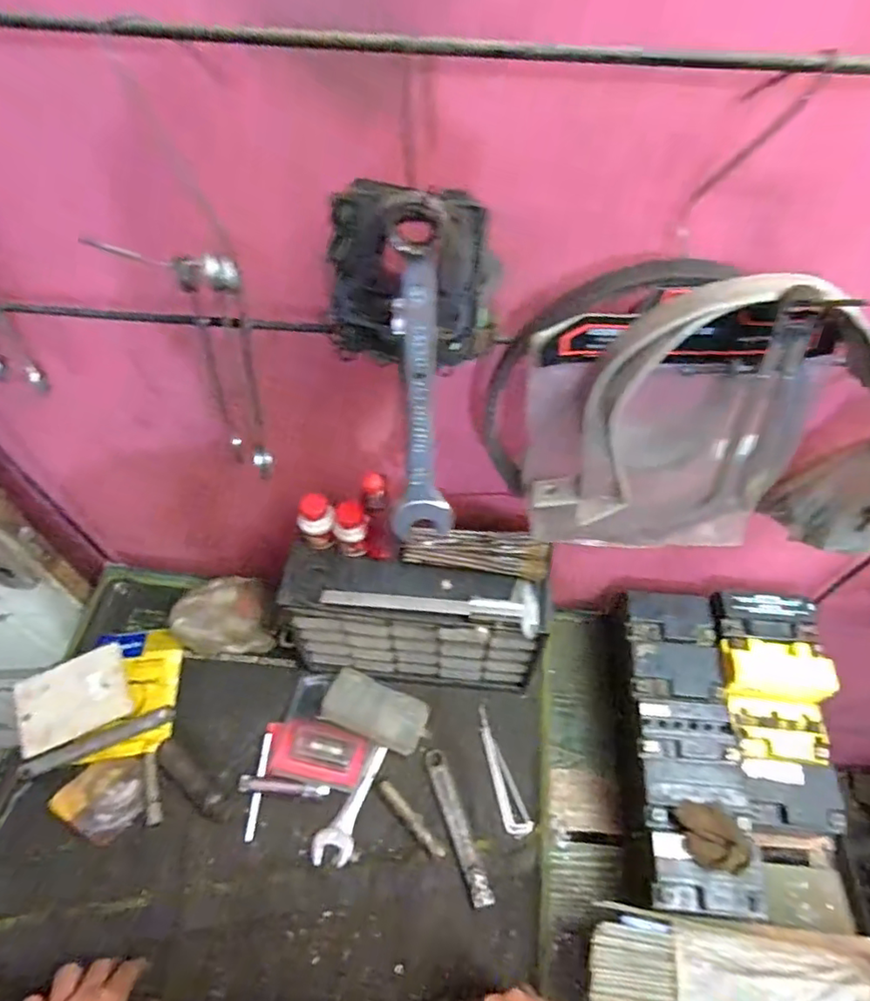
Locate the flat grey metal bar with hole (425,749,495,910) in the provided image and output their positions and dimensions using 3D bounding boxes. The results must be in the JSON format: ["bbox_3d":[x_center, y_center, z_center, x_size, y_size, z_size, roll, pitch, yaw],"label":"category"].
[{"bbox_3d":[0.026,0.385,0.693,0.026,0.007,0.170,-15,56,-12],"label":"flat grey metal bar with hole"}]

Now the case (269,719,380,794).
[{"bbox_3d":[-0.142,0.316,0.727,0.135,0.023,0.068,8,54,4],"label":"case"}]

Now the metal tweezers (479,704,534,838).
[{"bbox_3d":[0.081,0.338,0.734,0.032,0.005,0.155,-12,55,-10],"label":"metal tweezers"}]

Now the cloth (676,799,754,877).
[{"bbox_3d":[0.289,0.345,0.600,0.056,0.034,0.067,-10,55,-9],"label":"cloth"}]

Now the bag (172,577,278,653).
[{"bbox_3d":[-0.291,0.155,0.806,0.141,0.064,0.102,-3,54,-4],"label":"bag"}]

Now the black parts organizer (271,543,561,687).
[{"bbox_3d":[-0.024,0.152,0.722,0.291,0.212,0.093,7,54,3],"label":"black parts organizer"}]

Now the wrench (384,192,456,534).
[{"bbox_3d":[-0.009,-0.078,0.418,0.042,0.249,0.021,-2,32,-3],"label":"wrench"}]

